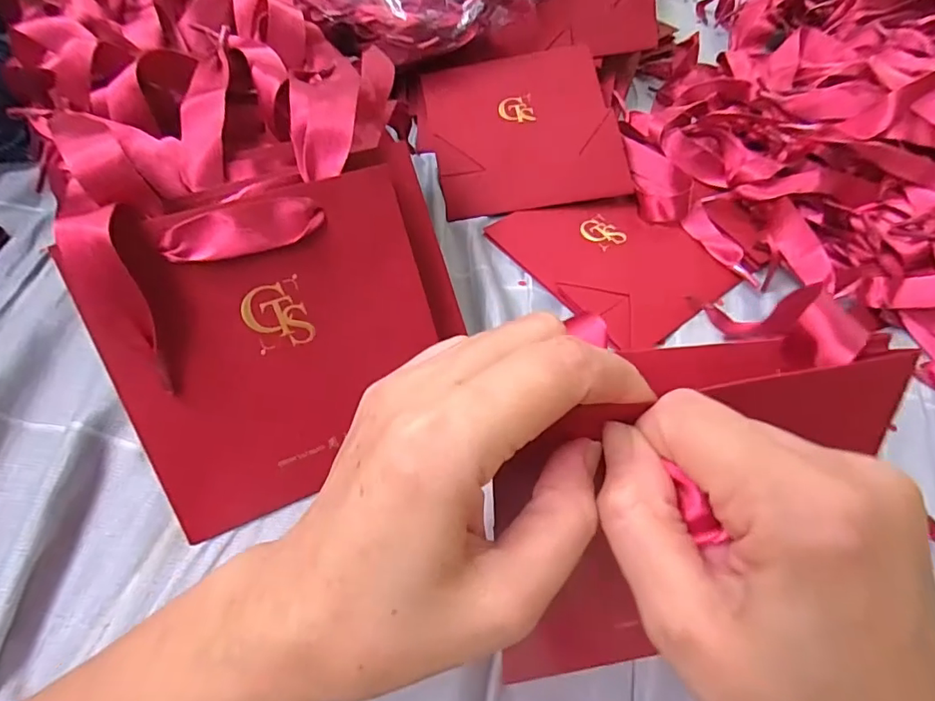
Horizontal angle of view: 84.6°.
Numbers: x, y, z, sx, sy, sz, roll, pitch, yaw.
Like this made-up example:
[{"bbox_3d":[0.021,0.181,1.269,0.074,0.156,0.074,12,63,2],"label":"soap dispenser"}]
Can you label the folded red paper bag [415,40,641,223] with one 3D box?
[{"bbox_3d":[0.042,-0.175,0.400,0.137,0.010,0.145,-10,71,-1],"label":"folded red paper bag"}]

